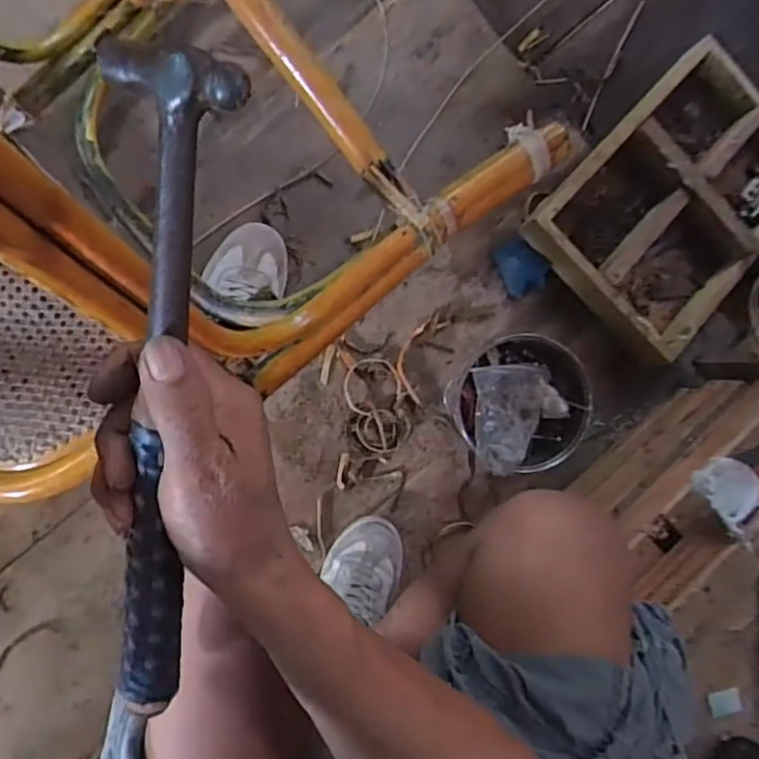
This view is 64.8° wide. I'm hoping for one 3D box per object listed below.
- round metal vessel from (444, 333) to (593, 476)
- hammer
[{"bbox_3d":[0.179,0.034,0.766,0.167,0.092,0.160,0,90,-4],"label":"round metal vessel"},{"bbox_3d":[-0.095,0.025,0.254,0.048,0.019,0.295,8,109,-7],"label":"hammer"}]

